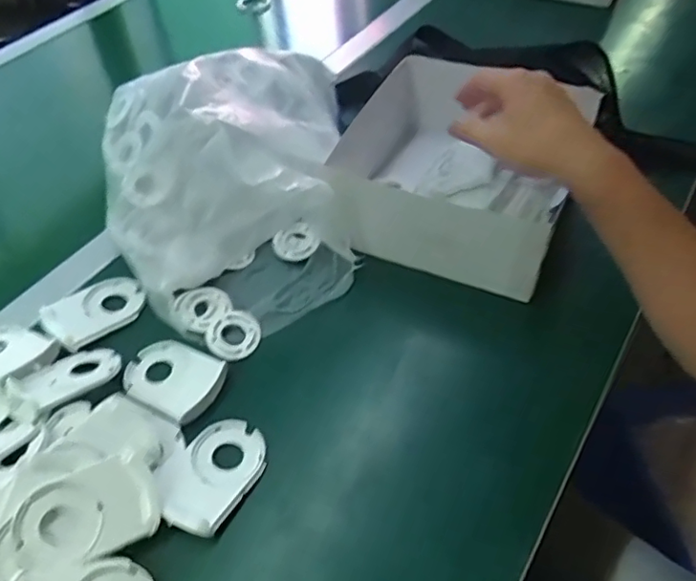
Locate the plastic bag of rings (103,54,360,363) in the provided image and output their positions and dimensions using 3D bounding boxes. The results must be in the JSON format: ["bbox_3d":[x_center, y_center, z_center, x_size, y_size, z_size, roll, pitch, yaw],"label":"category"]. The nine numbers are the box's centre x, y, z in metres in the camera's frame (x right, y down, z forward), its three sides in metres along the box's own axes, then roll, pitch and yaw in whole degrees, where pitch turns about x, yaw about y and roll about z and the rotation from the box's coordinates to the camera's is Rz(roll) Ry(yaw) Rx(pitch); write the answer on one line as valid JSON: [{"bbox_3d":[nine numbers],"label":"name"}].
[{"bbox_3d":[-0.106,-0.111,0.545,0.238,0.125,0.348,-11,49,-6],"label":"plastic bag of rings"}]

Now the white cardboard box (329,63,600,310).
[{"bbox_3d":[0.115,-0.135,0.570,0.203,0.096,0.254,16,52,17],"label":"white cardboard box"}]

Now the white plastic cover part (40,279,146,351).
[{"bbox_3d":[-0.224,0.016,0.513,0.083,0.016,0.055,-33,55,-23],"label":"white plastic cover part"}]

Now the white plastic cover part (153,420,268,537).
[{"bbox_3d":[-0.098,0.127,0.409,0.061,0.010,0.083,24,55,22],"label":"white plastic cover part"}]

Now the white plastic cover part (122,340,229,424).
[{"bbox_3d":[-0.142,0.069,0.469,0.086,0.012,0.057,24,54,22],"label":"white plastic cover part"}]

